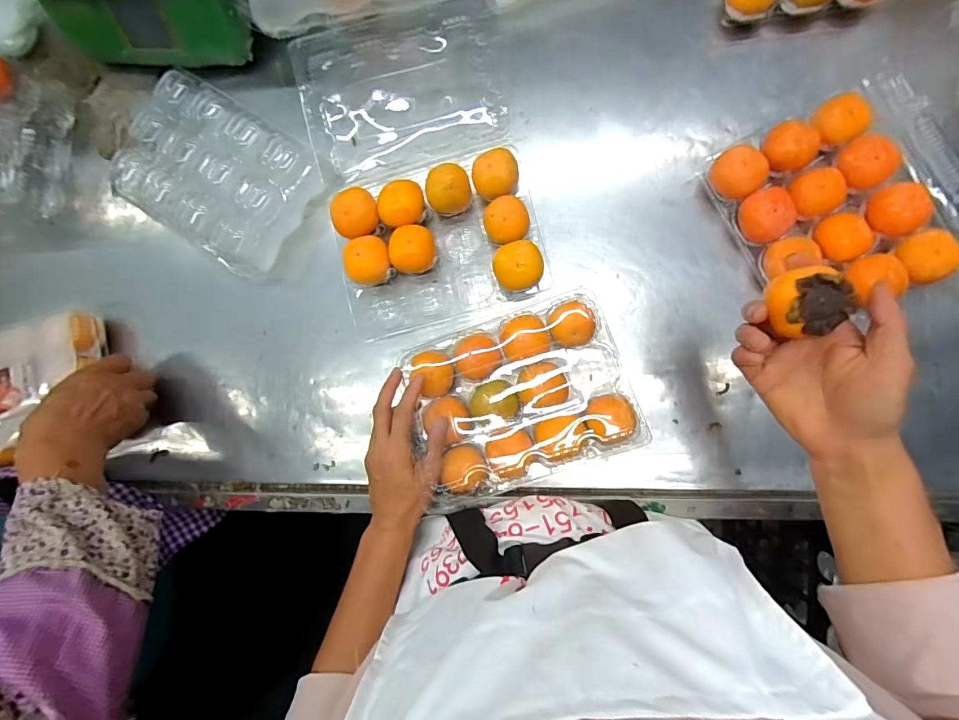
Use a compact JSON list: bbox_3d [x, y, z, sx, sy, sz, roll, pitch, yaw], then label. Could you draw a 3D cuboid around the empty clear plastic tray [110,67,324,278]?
[{"bbox_3d":[-0.330,-0.230,0.536,0.251,0.051,0.173,32,92,8],"label":"empty clear plastic tray"}]

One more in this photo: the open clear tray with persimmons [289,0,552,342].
[{"bbox_3d":[-0.070,-0.226,0.503,0.228,0.052,0.358,-13,86,7],"label":"open clear tray with persimmons"}]

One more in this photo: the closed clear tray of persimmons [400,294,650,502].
[{"bbox_3d":[0.041,0.030,0.441,0.205,0.070,0.171,-20,85,6],"label":"closed clear tray of persimmons"}]

